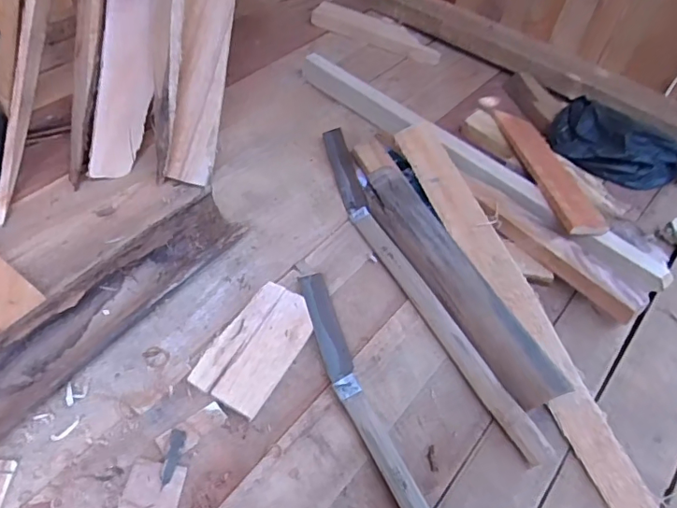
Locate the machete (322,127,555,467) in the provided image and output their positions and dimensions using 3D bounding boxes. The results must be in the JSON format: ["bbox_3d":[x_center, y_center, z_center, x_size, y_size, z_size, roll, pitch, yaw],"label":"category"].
[{"bbox_3d":[0.099,0.019,0.792,0.055,0.026,0.610,-16,54,-19],"label":"machete"}]

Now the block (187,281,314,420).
[{"bbox_3d":[-0.102,0.118,0.697,0.095,0.016,0.174,26,53,15],"label":"block"}]

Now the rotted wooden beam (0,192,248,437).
[{"bbox_3d":[-0.292,0.067,0.689,0.085,0.060,0.419,32,54,19],"label":"rotted wooden beam"}]

